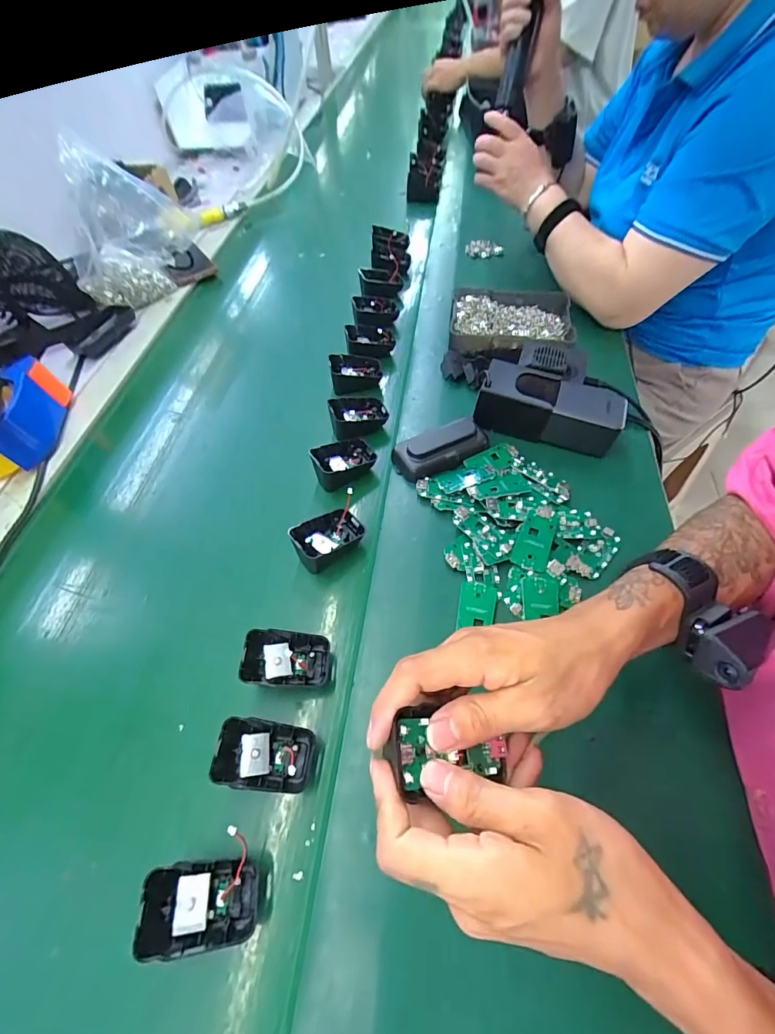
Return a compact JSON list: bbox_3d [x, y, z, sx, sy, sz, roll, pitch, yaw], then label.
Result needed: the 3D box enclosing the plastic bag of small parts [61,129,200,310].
[{"bbox_3d":[-0.413,-0.453,0.669,0.095,0.199,0.171,34,65,24],"label":"plastic bag of small parts"}]

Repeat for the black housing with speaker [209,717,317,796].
[{"bbox_3d":[-0.092,0.179,0.324,0.071,0.024,0.044,15,60,-13],"label":"black housing with speaker"}]

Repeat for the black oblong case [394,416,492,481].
[{"bbox_3d":[0.057,-0.079,0.480,0.104,0.027,0.052,-26,60,-14],"label":"black oblong case"}]

